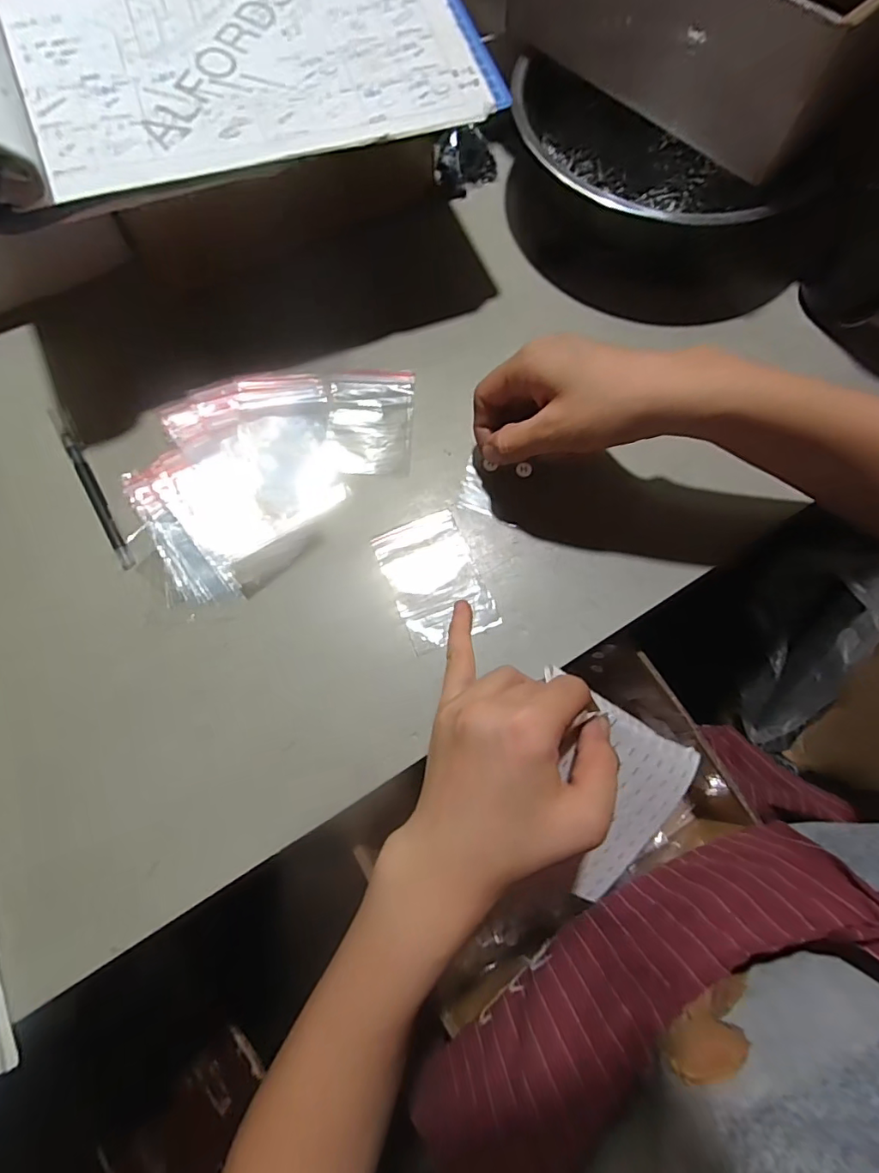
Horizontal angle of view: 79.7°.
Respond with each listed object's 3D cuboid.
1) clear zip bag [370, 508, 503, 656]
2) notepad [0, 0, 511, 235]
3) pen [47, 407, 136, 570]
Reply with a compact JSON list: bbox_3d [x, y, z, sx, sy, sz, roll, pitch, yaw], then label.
[{"bbox_3d":[-0.003,-0.005,0.355,0.059,0.005,0.088,-22,72,-5],"label":"clear zip bag"},{"bbox_3d":[-0.139,-0.345,0.311,0.321,0.060,0.217,-21,73,-9],"label":"notepad"},{"bbox_3d":[-0.242,-0.071,0.366,0.010,0.009,0.139,-29,74,-11],"label":"pen"}]

